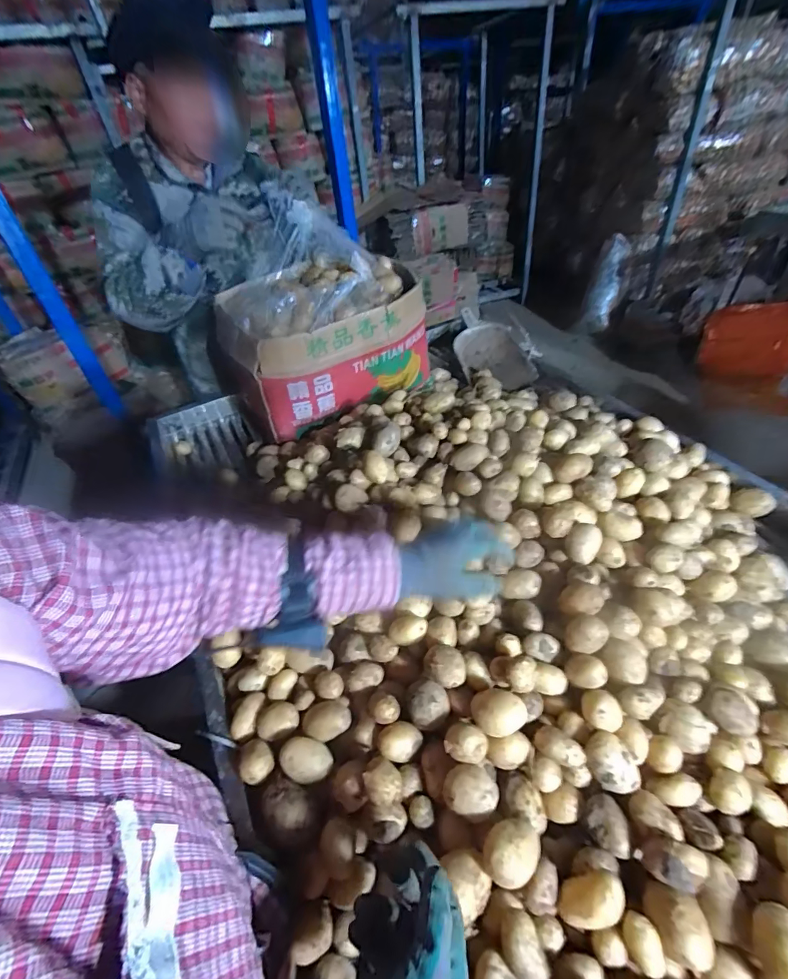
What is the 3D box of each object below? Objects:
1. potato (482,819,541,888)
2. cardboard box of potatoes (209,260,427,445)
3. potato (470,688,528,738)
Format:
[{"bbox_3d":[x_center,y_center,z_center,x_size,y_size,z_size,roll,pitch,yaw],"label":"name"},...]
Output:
[{"bbox_3d":[0.115,0.349,0.413,0.060,0.032,0.044,-32,47,-25],"label":"potato"},{"bbox_3d":[-0.177,-0.372,1.027,0.418,0.257,0.385,-30,47,-24],"label":"cardboard box of potatoes"},{"bbox_3d":[0.120,0.262,0.498,0.060,0.045,0.045,7,44,15],"label":"potato"}]

